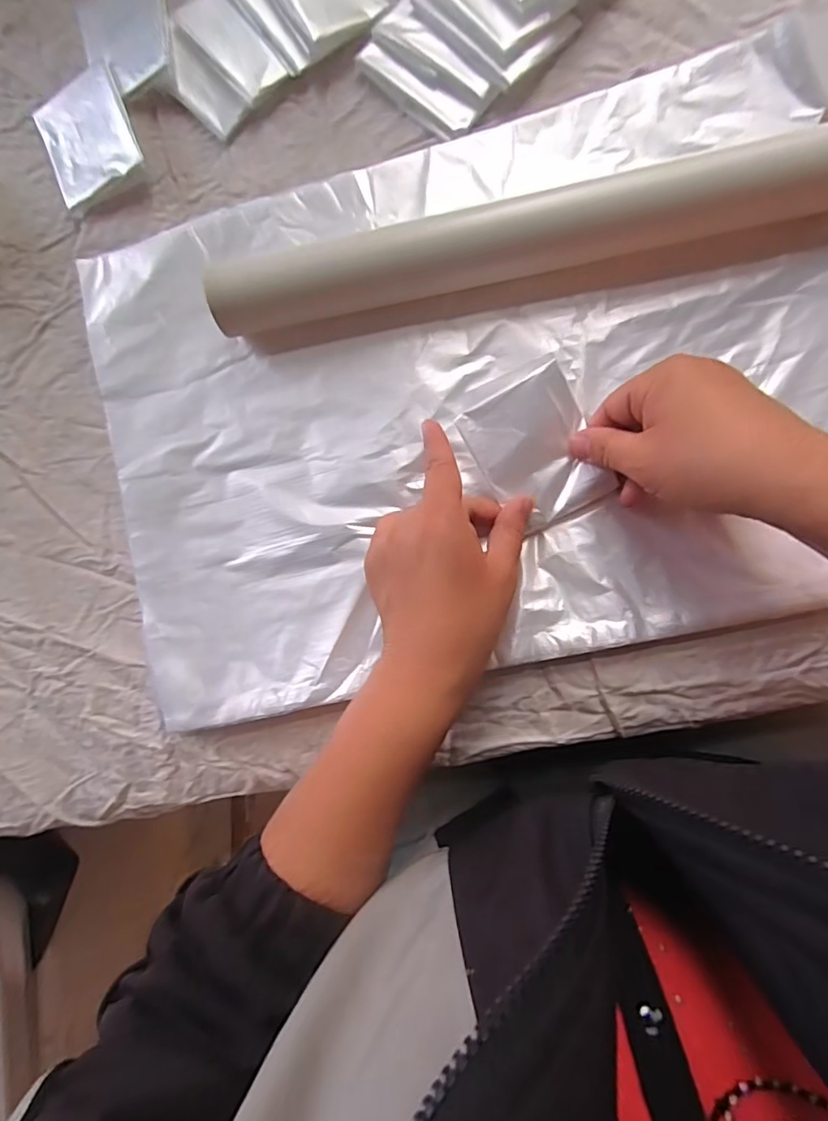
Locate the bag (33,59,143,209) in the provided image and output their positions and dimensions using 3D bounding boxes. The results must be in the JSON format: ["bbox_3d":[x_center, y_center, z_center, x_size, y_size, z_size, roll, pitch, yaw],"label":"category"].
[{"bbox_3d":[-0.220,-0.286,0.364,0.065,0.015,0.080,-22,85,7],"label":"bag"}]

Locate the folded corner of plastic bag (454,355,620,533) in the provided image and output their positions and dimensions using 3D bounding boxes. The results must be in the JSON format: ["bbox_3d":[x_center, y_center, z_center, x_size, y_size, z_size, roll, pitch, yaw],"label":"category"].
[{"bbox_3d":[0.068,-0.060,0.302,0.062,0.005,0.078,-29,99,7],"label":"folded corner of plastic bag"}]

